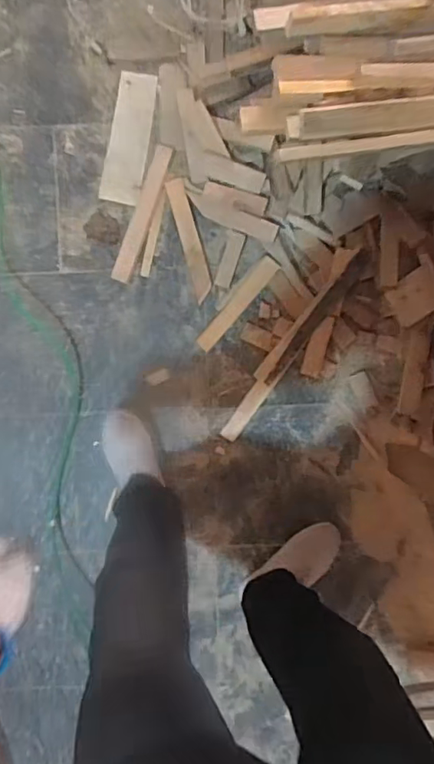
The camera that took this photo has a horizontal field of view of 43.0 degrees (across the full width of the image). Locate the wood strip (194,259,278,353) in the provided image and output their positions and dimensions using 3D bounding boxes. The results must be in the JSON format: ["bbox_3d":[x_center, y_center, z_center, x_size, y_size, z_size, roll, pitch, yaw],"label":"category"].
[{"bbox_3d":[0.042,-0.162,1.148,0.038,0.013,0.229,40,95,-3],"label":"wood strip"}]

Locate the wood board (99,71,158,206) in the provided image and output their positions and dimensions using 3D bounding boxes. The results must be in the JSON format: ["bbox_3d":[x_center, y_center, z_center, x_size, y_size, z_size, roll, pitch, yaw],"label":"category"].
[{"bbox_3d":[-0.179,-0.497,1.128,0.083,0.013,0.257,11,96,0],"label":"wood board"}]

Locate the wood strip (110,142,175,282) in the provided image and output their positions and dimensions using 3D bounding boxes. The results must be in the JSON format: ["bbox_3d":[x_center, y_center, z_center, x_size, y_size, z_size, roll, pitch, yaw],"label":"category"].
[{"bbox_3d":[-0.153,-0.344,1.133,0.039,0.012,0.283,21,96,-1],"label":"wood strip"}]

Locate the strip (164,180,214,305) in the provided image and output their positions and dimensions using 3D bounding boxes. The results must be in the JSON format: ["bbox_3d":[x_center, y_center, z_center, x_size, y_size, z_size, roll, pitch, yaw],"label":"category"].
[{"bbox_3d":[-0.055,-0.292,1.132,0.037,0.010,0.246,-15,95,3],"label":"strip"}]

